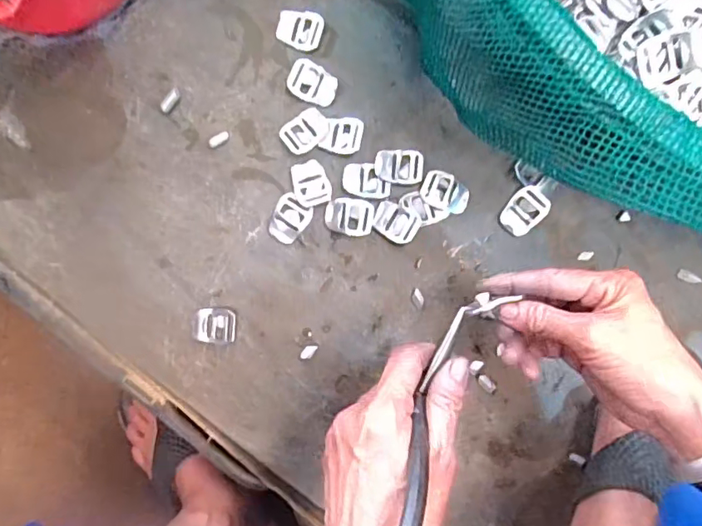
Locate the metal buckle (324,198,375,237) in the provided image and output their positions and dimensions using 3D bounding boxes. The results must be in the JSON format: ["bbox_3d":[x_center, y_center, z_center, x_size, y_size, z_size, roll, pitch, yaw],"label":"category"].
[{"bbox_3d":[-0.001,-0.038,0.429,0.039,0.004,0.029,7,91,2],"label":"metal buckle"}]

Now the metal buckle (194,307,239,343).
[{"bbox_3d":[-0.113,0.052,0.434,0.036,0.004,0.029,0,91,2],"label":"metal buckle"}]

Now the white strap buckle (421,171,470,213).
[{"bbox_3d":[0.077,-0.058,0.428,0.039,0.008,0.028,20,92,1],"label":"white strap buckle"}]

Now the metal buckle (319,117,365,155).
[{"bbox_3d":[-0.007,-0.105,0.427,0.032,0.009,0.030,9,91,2],"label":"metal buckle"}]

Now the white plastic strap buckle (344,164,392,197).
[{"bbox_3d":[0.013,-0.067,0.425,0.040,0.004,0.027,6,91,2],"label":"white plastic strap buckle"}]

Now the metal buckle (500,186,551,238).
[{"bbox_3d":[0.142,-0.043,0.426,0.029,0.005,0.039,44,92,1],"label":"metal buckle"}]

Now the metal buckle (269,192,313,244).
[{"bbox_3d":[-0.052,-0.036,0.431,0.029,0.004,0.036,36,92,1],"label":"metal buckle"}]

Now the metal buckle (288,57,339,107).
[{"bbox_3d":[-0.030,-0.148,0.429,0.039,0.010,0.031,18,91,2],"label":"metal buckle"}]

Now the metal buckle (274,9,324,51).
[{"bbox_3d":[-0.041,-0.192,0.429,0.037,0.007,0.030,22,92,1],"label":"metal buckle"}]

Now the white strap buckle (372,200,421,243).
[{"bbox_3d":[0.037,-0.034,0.427,0.037,0.005,0.028,35,92,1],"label":"white strap buckle"}]

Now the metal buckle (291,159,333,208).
[{"bbox_3d":[-0.033,-0.065,0.429,0.029,0.005,0.037,-17,90,2],"label":"metal buckle"}]

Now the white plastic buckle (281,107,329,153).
[{"bbox_3d":[-0.037,-0.108,0.431,0.039,0.004,0.028,-39,90,2],"label":"white plastic buckle"}]

